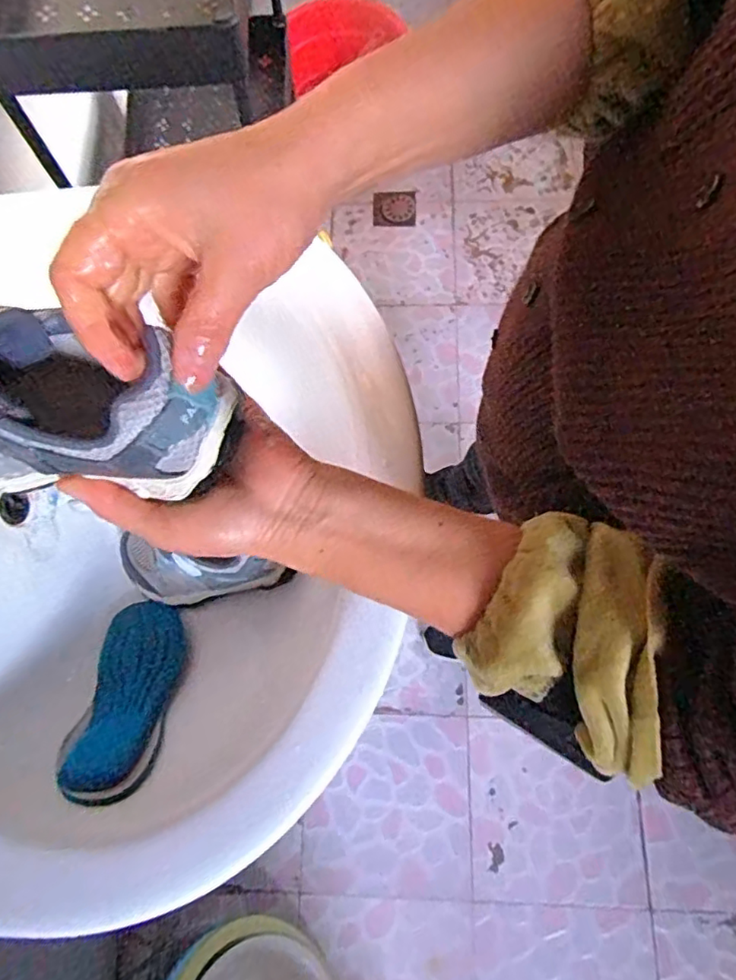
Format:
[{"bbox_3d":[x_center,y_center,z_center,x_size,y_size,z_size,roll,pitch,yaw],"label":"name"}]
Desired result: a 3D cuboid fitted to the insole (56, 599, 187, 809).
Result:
[{"bbox_3d":[-0.184,0.157,0.455,0.071,0.013,0.166,-3,38,-2],"label":"insole"}]

